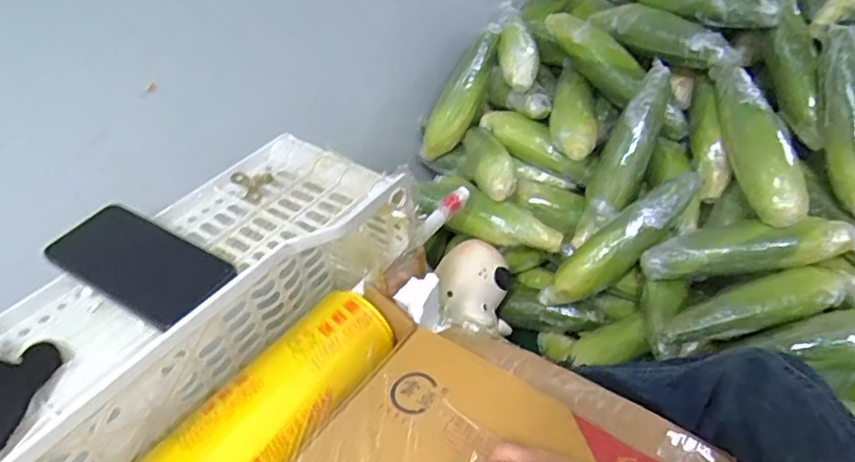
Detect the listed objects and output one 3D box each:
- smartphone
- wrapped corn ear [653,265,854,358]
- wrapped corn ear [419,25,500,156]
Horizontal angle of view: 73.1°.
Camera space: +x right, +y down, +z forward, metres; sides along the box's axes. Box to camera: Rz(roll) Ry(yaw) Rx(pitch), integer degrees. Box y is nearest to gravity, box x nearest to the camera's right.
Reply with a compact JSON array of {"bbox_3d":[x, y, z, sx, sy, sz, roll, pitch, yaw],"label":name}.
[{"bbox_3d":[-0.229,0.024,0.464,0.147,0.008,0.075,24,52,19],"label":"smartphone"},{"bbox_3d":[0.406,0.098,0.714,0.251,0.061,0.054,-21,38,4],"label":"wrapped corn ear"},{"bbox_3d":[0.065,-0.226,0.970,0.066,0.243,0.049,15,19,-44],"label":"wrapped corn ear"}]

